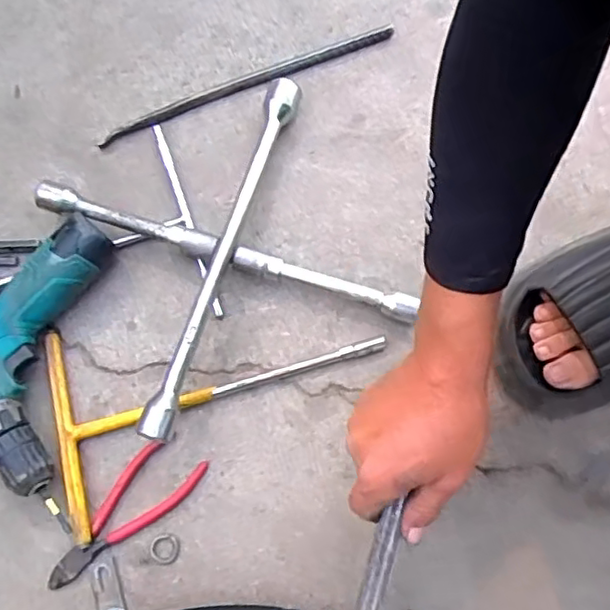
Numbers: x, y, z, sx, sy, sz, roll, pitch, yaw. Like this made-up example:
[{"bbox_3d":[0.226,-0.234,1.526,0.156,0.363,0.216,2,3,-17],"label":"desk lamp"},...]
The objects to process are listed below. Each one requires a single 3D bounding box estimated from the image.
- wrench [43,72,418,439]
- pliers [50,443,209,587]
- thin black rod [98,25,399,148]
[{"bbox_3d":[-0.067,-0.048,0.544,0.237,0.052,0.236,-28,77,-6],"label":"wrench"},{"bbox_3d":[-0.147,0.171,0.511,0.048,0.011,0.146,42,80,10],"label":"pliers"},{"bbox_3d":[-0.054,-0.209,0.606,0.294,0.010,0.015,-24,77,-5],"label":"thin black rod"}]

